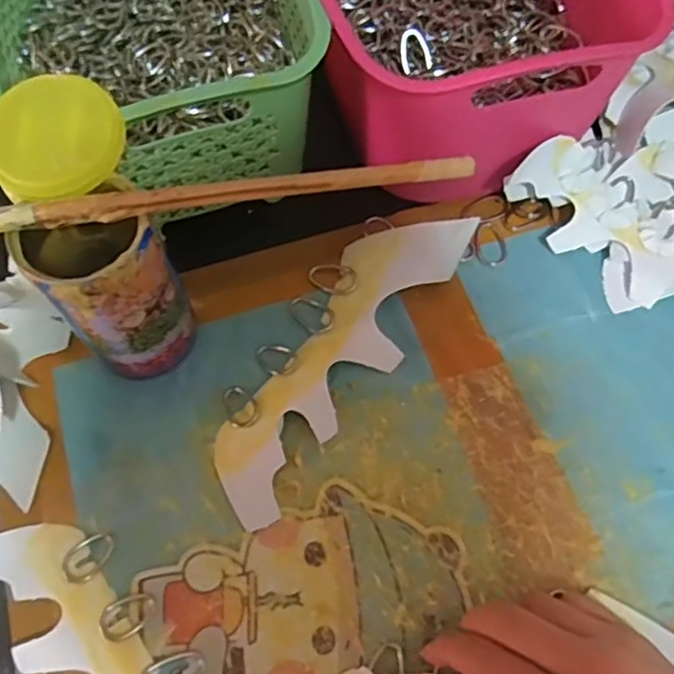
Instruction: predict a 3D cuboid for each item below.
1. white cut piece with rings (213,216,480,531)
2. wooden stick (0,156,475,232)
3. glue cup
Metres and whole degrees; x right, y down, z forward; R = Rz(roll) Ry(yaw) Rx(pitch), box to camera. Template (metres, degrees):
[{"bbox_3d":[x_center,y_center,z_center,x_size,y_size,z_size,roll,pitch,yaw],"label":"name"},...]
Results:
[{"bbox_3d":[0.001,0.007,0.389,0.066,0.028,0.217,28,68,13],"label":"white cut piece with rings"},{"bbox_3d":[-0.069,-0.064,0.299,0.264,0.008,0.010,-7,65,-3],"label":"wooden stick"},{"bbox_3d":[-0.121,-0.028,0.357,0.063,0.118,0.068,-36,70,-15],"label":"glue cup"}]

